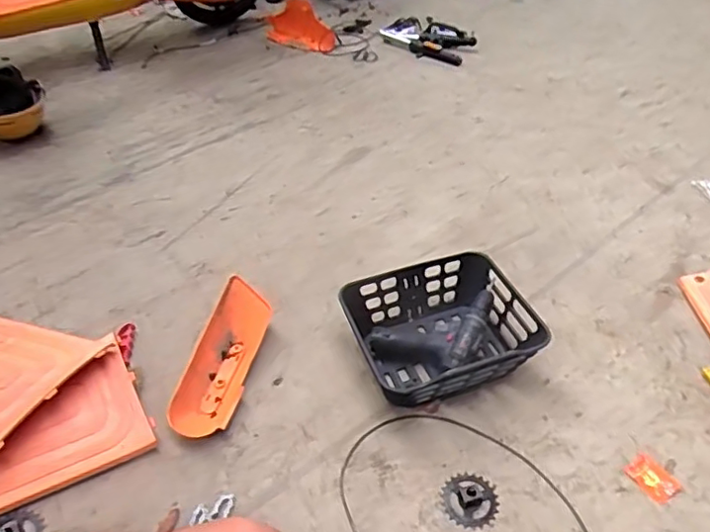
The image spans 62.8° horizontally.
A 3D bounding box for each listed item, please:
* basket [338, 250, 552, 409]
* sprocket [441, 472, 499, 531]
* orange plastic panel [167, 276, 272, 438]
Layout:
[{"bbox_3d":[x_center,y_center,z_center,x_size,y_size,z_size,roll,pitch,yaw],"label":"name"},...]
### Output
[{"bbox_3d":[0.165,0.124,1.083,0.313,0.118,0.268,-16,45,-14],"label":"basket"},{"bbox_3d":[0.179,0.359,0.897,0.083,0.012,0.086,-1,43,1],"label":"sprocket"},{"bbox_3d":[-0.245,0.168,1.072,0.116,0.066,0.324,7,44,10],"label":"orange plastic panel"}]

